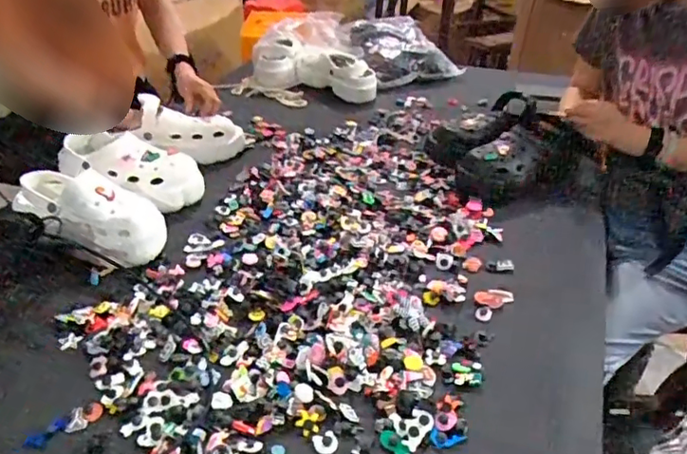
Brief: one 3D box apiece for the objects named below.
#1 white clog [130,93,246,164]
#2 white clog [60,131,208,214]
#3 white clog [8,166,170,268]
[{"bbox_3d":[-0.289,-0.178,1.056,0.210,0.078,0.076,15,31,-22],"label":"white clog"},{"bbox_3d":[-0.374,-0.101,0.976,0.251,0.091,0.111,11,37,13],"label":"white clog"},{"bbox_3d":[-0.391,-0.019,0.847,0.247,0.098,0.103,13,38,15],"label":"white clog"}]

